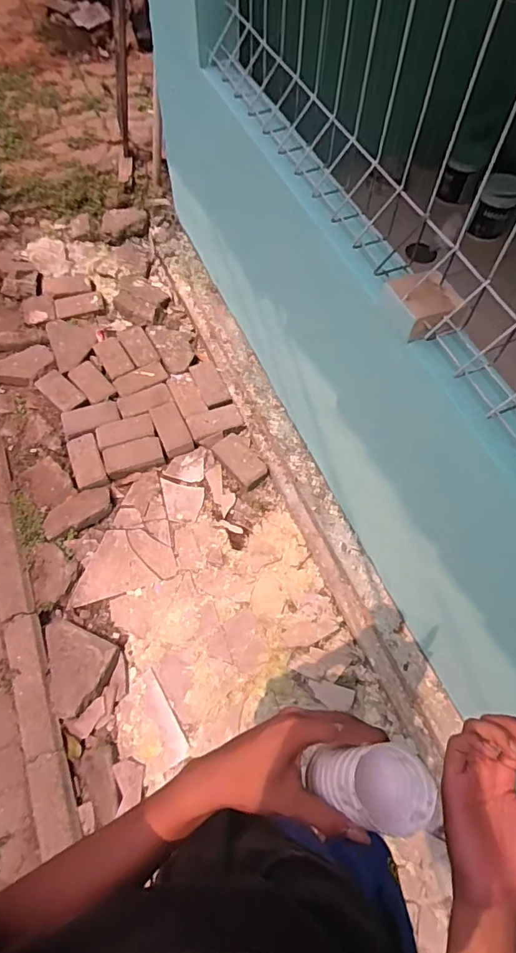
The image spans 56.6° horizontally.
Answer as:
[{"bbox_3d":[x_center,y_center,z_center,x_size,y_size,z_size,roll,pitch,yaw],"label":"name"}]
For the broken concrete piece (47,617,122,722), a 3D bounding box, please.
[{"bbox_3d":[-0.566,0.572,1.437,0.242,0.083,0.223,22,64,9],"label":"broken concrete piece"}]

